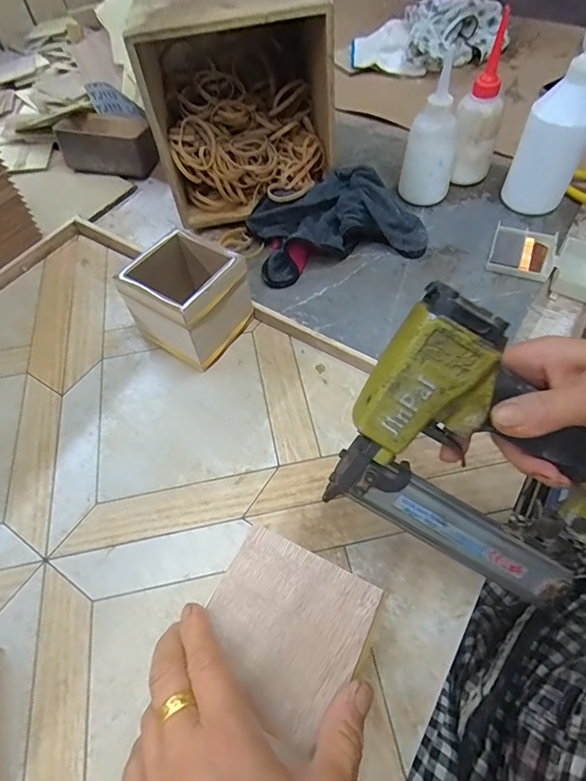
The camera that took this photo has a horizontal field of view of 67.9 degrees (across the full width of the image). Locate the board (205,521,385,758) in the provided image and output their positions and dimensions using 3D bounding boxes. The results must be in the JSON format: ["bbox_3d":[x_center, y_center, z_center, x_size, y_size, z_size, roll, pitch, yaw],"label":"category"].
[{"bbox_3d":[-0.005,0.130,0.242,0.085,0.004,0.083,23,62,16],"label":"board"}]

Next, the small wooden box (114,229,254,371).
[{"bbox_3d":[-0.100,-0.090,0.440,0.090,0.090,0.092,30,64,19],"label":"small wooden box"}]

